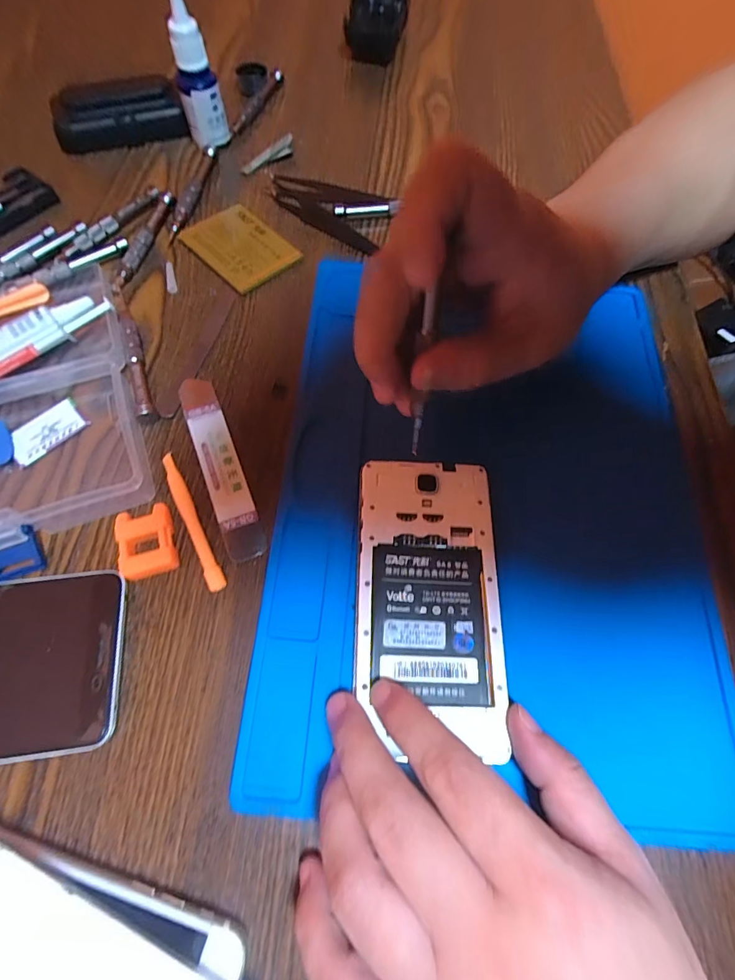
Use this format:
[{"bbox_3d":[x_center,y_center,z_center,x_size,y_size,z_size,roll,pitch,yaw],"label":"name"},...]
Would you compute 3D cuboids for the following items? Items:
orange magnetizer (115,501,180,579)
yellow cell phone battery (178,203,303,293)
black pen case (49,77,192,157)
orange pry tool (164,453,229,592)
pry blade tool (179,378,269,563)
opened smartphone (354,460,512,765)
[{"bbox_3d":[-0.111,0.027,0.217,0.026,0.013,0.035,-18,69,-10],"label":"orange magnetizer"},{"bbox_3d":[-0.091,-0.176,0.307,0.073,0.006,0.055,43,72,14],"label":"yellow cell phone battery"},{"bbox_3d":[-0.198,-0.298,0.338,0.097,0.032,0.025,-18,69,-10],"label":"black pen case"},{"bbox_3d":[-0.094,0.016,0.225,0.009,0.006,0.082,-26,71,-13],"label":"orange pry tool"},{"bbox_3d":[-0.083,-0.016,0.240,0.021,0.004,0.116,-21,70,-11],"label":"pry blade tool"},{"bbox_3d":[0.030,0.048,0.211,0.069,0.005,0.135,2,67,-2],"label":"opened smartphone"}]

